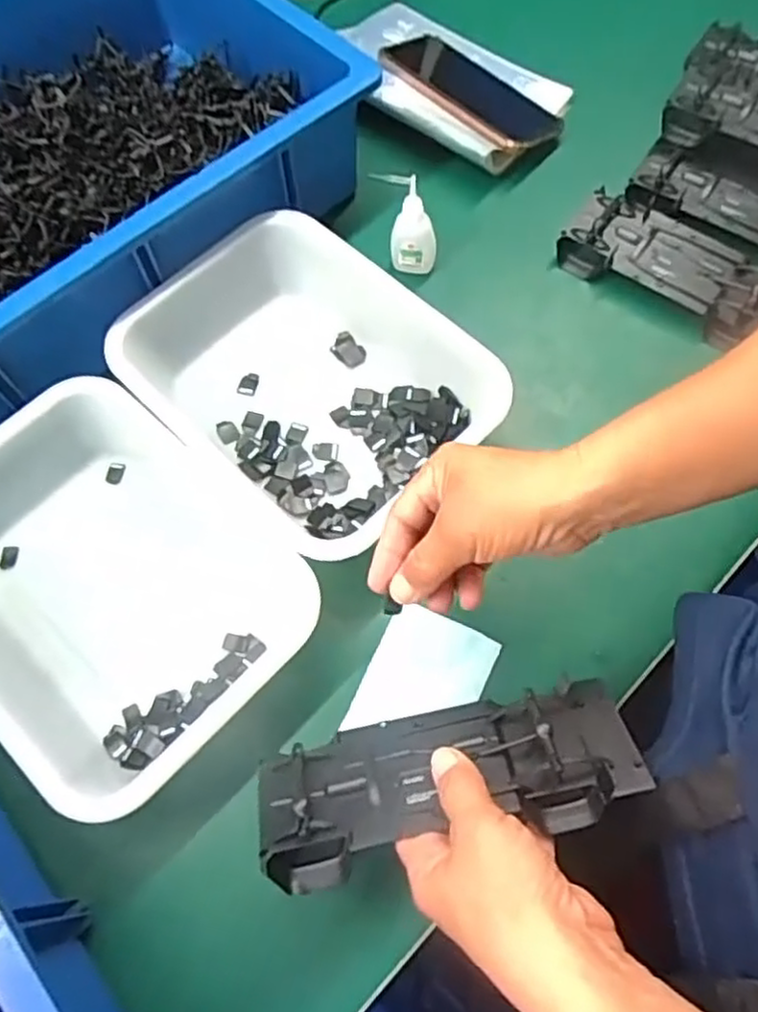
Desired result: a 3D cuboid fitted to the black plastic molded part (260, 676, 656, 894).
[{"bbox_3d":[0.035,0.140,0.376,0.194,0.037,0.069,-13,68,-2],"label":"black plastic molded part"}]

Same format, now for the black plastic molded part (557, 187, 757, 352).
[{"bbox_3d":[0.236,-0.182,0.568,0.187,0.034,0.082,32,71,13],"label":"black plastic molded part"}]

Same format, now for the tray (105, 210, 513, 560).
[{"bbox_3d":[-0.050,-0.087,0.512,0.243,0.058,0.180,42,73,16],"label":"tray"}]

